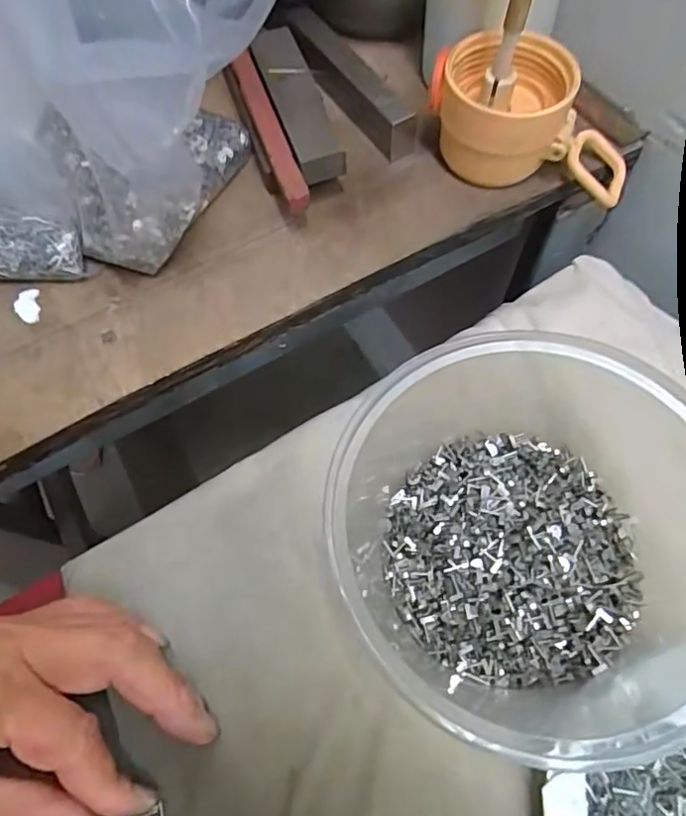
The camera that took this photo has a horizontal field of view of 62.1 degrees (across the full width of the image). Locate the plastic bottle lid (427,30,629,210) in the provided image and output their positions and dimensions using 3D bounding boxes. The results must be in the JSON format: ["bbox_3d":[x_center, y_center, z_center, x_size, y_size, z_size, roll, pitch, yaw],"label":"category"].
[{"bbox_3d":[0.098,-0.149,0.293,0.108,0.049,0.058,5,69,4],"label":"plastic bottle lid"}]

